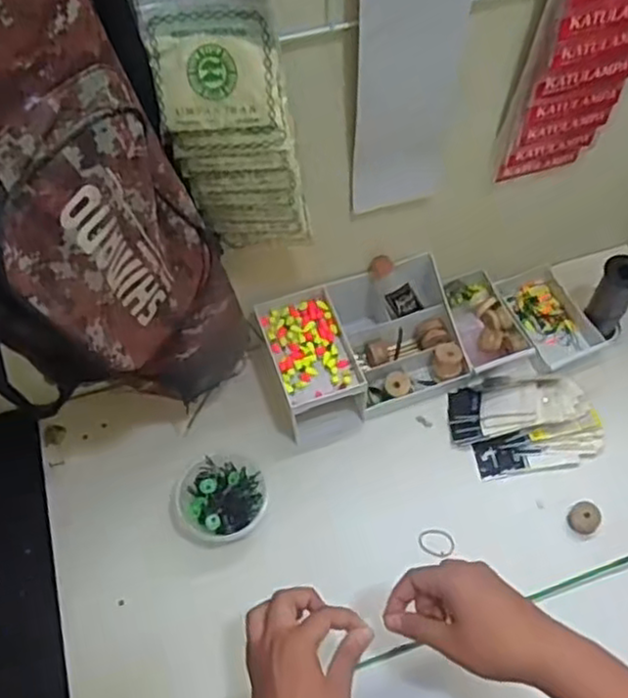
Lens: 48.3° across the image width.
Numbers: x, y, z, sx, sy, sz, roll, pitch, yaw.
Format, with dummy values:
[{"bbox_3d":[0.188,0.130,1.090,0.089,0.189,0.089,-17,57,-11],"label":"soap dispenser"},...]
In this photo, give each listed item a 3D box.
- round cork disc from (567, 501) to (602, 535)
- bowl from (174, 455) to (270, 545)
[{"bbox_3d":[0.302,0.188,0.779,0.033,0.018,0.037,36,67,21],"label":"round cork disc"},{"bbox_3d":[-0.102,0.168,0.786,0.096,0.046,0.090,-1,59,1],"label":"bowl"}]

